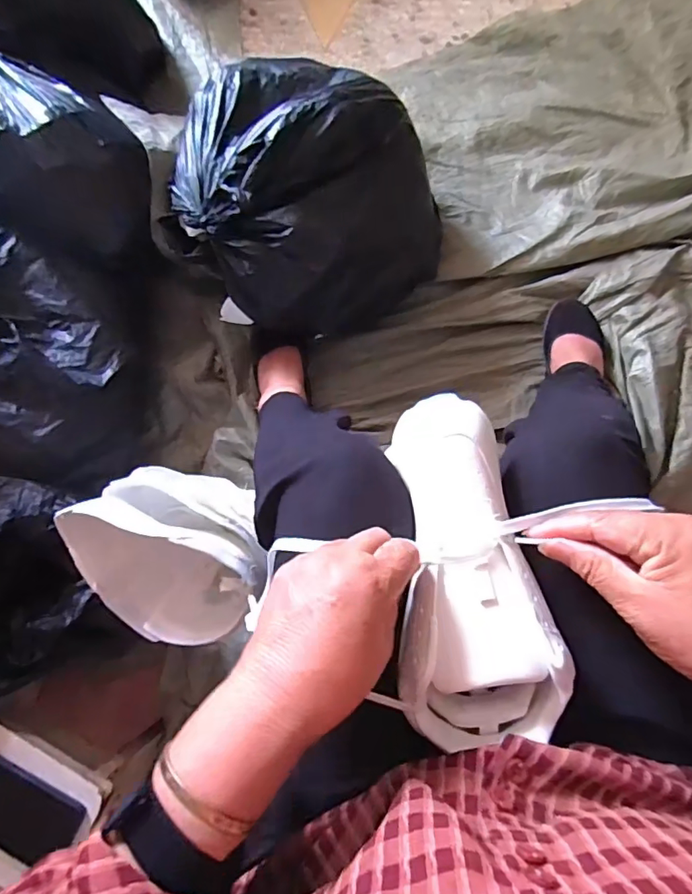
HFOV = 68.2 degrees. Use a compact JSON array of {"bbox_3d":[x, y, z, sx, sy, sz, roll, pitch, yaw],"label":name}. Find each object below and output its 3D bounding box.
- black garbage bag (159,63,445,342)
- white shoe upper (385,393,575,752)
[{"bbox_3d":[-0.071,-0.373,0.748,0.374,0.206,0.378,-34,80,-1],"label":"black garbage bag"},{"bbox_3d":[0.082,0.074,0.368,0.099,0.077,0.245,-7,68,2],"label":"white shoe upper"}]

